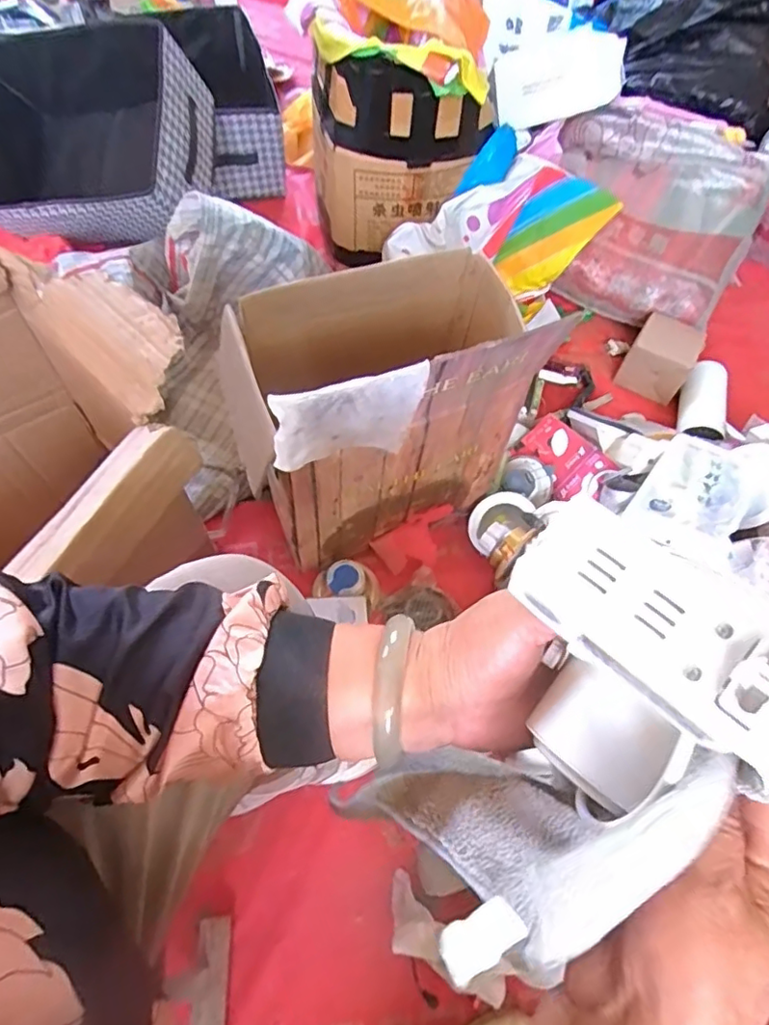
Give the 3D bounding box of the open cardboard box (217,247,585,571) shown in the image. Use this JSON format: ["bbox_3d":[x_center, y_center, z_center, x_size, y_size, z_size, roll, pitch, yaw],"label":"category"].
[{"bbox_3d":[-0.002,-0.127,0.717,0.342,0.376,0.313,-11,60,-10],"label":"open cardboard box"}]

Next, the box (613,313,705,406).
[{"bbox_3d":[0.525,-0.292,1.098,0.111,0.092,0.121,30,62,14],"label":"box"}]

